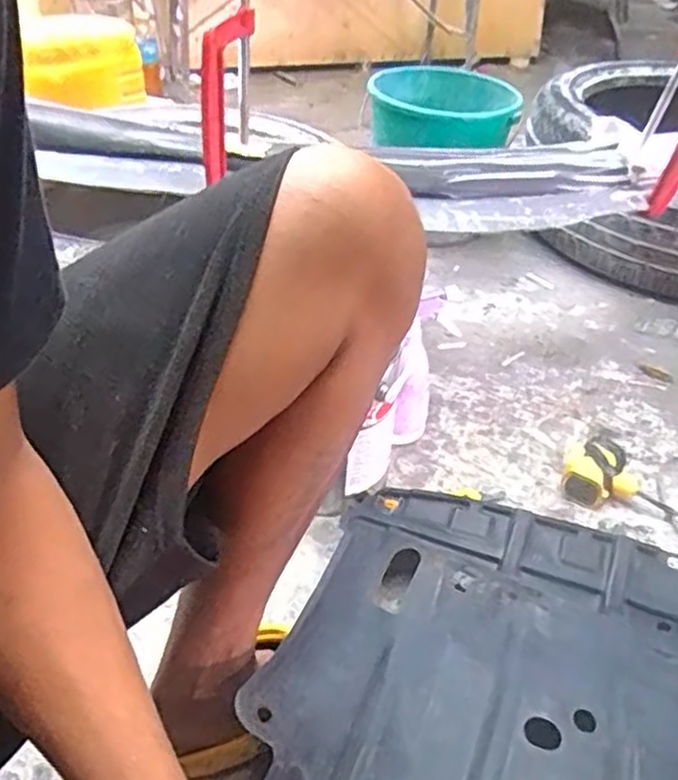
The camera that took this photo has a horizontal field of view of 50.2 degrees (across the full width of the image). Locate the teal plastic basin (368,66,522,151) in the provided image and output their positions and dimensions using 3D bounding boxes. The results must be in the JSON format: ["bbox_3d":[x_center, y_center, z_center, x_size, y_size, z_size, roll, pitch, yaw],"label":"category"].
[{"bbox_3d":[0.167,-0.495,1.313,0.286,0.094,0.300,2,39,-2],"label":"teal plastic basin"}]

